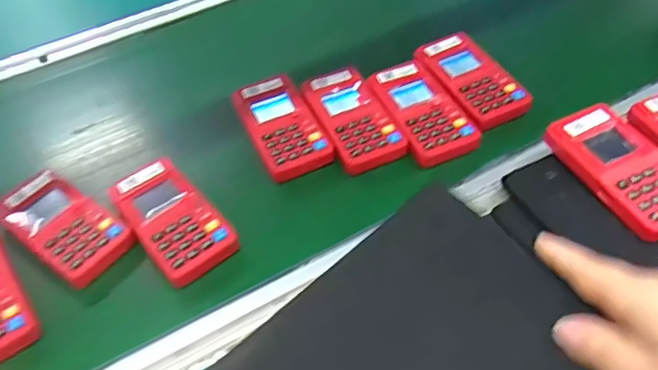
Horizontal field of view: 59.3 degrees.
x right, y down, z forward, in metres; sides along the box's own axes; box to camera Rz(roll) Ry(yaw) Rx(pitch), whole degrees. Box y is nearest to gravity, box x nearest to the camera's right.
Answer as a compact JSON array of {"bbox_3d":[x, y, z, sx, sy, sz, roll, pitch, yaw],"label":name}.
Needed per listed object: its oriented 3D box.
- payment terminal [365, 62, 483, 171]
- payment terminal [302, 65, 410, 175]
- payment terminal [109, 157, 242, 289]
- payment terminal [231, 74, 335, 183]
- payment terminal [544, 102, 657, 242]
[{"bbox_3d":[0.089,-0.070,0.550,0.059,0.027,0.119,-20,49,-15],"label":"payment terminal"},{"bbox_3d":[0.022,-0.065,0.548,0.061,0.029,0.111,-19,49,-14],"label":"payment terminal"},{"bbox_3d":[-0.132,0.026,0.480,0.061,0.019,0.119,-34,54,-25],"label":"payment terminal"},{"bbox_3d":[-0.045,-0.056,0.550,0.062,0.027,0.113,-21,50,-16],"label":"payment terminal"},{"bbox_3d":[0.232,-0.014,0.452,0.062,0.023,0.121,-21,50,-15],"label":"payment terminal"}]

